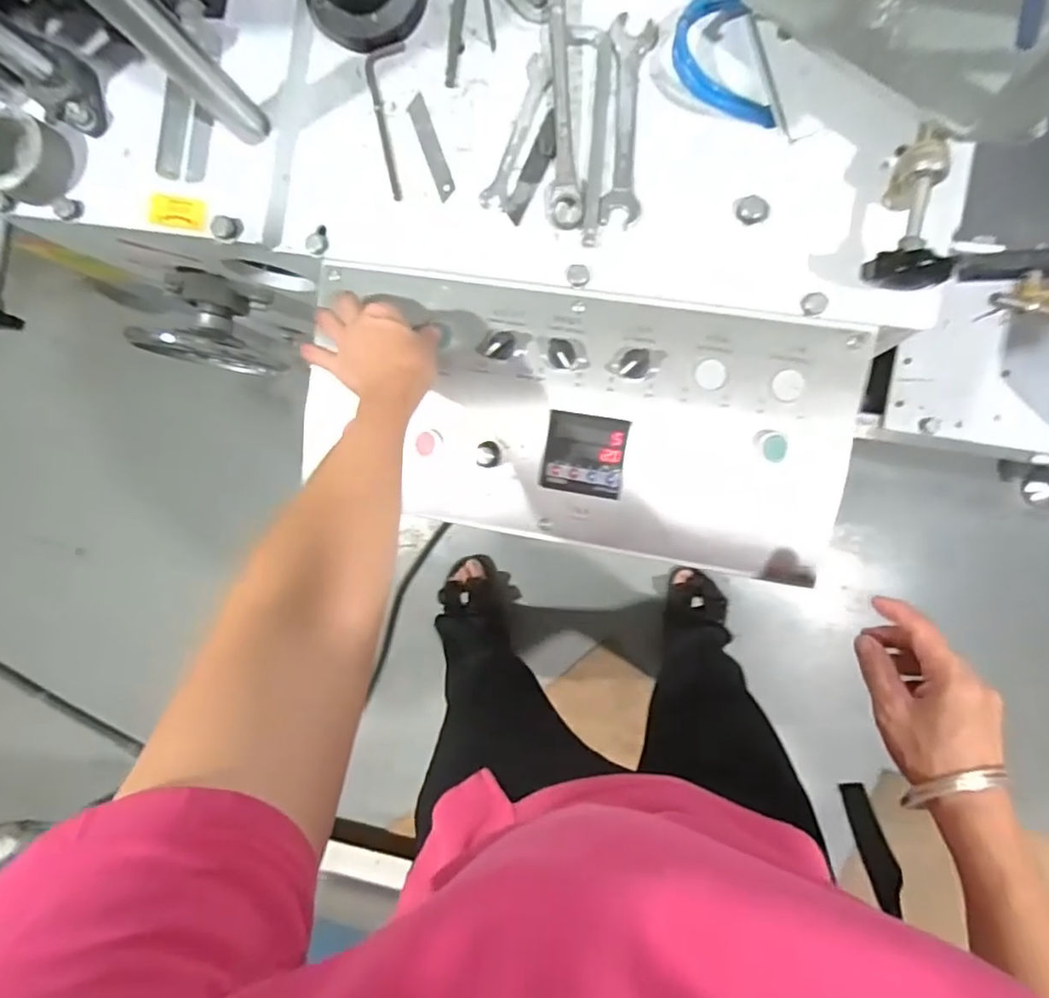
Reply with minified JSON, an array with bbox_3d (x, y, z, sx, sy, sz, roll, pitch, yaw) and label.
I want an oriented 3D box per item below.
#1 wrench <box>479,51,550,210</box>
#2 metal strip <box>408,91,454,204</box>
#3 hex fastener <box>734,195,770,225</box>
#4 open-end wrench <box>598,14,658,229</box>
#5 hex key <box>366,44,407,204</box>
[{"bbox_3d":[-0.005,-0.324,0.558,0.028,0.008,0.134,21,94,8],"label":"wrench"},{"bbox_3d":[-0.086,-0.320,0.574,0.016,0.004,0.098,-20,88,9],"label":"metal strip"},{"bbox_3d":[0.192,-0.244,0.531,0.025,0.013,0.021,-14,89,9],"label":"hex fastener"},{"bbox_3d":[0.089,-0.325,0.543,0.035,0.006,0.173,4,92,9],"label":"open-end wrench"},{"bbox_3d":[-0.123,-0.345,0.578,0.037,0.004,0.136,-4,90,9],"label":"hex key"}]

